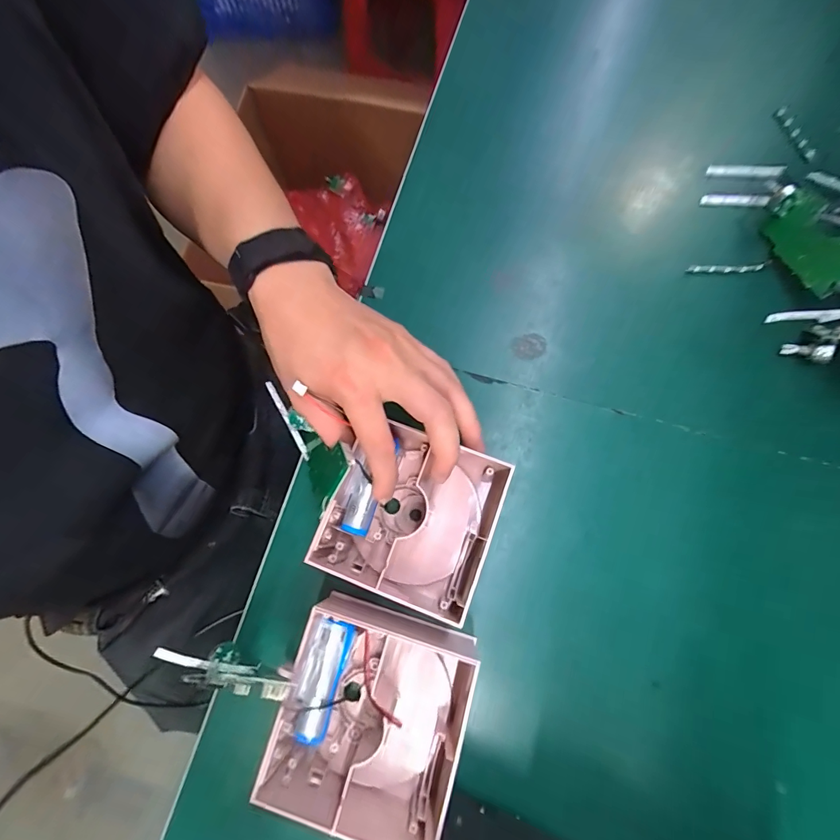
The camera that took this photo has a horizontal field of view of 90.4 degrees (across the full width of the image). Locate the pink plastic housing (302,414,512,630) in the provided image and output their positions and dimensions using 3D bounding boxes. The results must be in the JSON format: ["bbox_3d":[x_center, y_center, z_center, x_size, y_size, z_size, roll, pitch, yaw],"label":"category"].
[{"bbox_3d":[-0.005,0.065,0.275,0.105,0.042,0.109,20,76,6],"label":"pink plastic housing"}]

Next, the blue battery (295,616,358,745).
[{"bbox_3d":[-0.059,0.157,0.257,0.023,0.019,0.065,16,76,5],"label":"blue battery"}]

